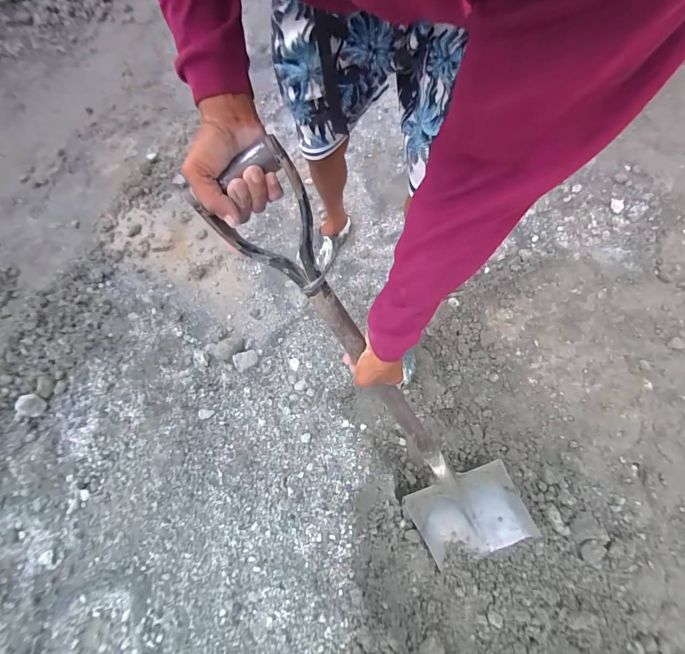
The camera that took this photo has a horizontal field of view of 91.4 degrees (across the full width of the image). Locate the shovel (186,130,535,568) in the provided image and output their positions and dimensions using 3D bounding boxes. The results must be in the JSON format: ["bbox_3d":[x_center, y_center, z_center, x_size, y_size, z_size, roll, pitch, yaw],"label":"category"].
[{"bbox_3d":[0.113,0.160,0.575,0.206,0.922,0.121,-42,31,-14],"label":"shovel"}]

